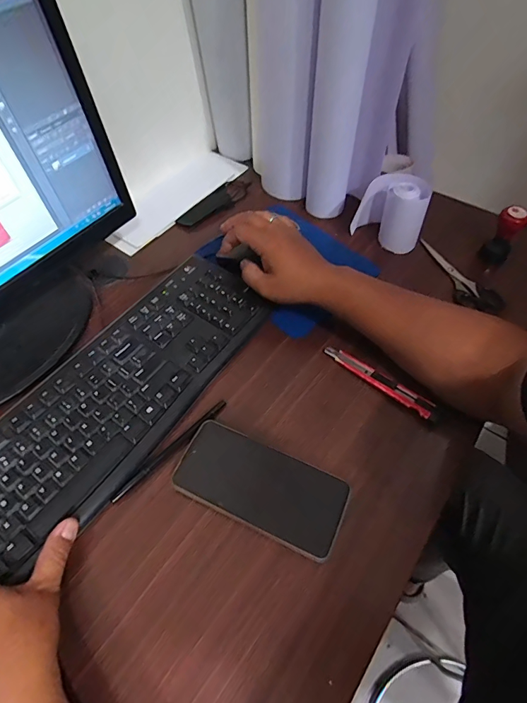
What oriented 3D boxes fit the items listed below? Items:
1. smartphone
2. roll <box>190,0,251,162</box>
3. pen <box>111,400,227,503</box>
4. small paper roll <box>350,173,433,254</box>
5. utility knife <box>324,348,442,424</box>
[{"bbox_3d":[-0.002,0.130,0.390,0.160,0.014,0.076,21,58,15],"label":"smartphone"},{"bbox_3d":[-0.068,-0.442,0.591,0.083,0.310,0.056,-9,56,-6],"label":"roll"},{"bbox_3d":[-0.093,0.098,0.410,0.010,0.005,0.144,39,64,24],"label":"pen"},{"bbox_3d":[0.180,-0.199,0.568,0.093,0.091,0.052,15,57,11],"label":"small paper roll"},{"bbox_3d":[0.131,0.034,0.456,0.141,0.015,0.019,34,62,21],"label":"utility knife"}]

